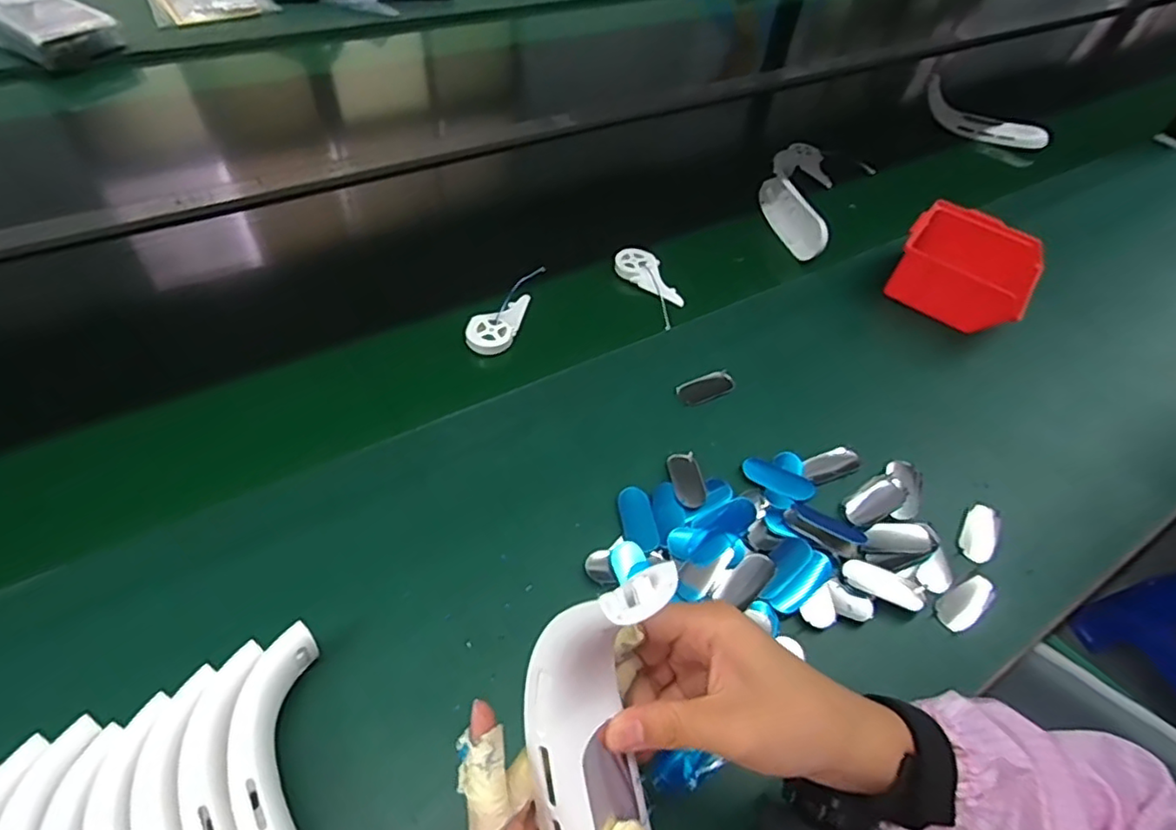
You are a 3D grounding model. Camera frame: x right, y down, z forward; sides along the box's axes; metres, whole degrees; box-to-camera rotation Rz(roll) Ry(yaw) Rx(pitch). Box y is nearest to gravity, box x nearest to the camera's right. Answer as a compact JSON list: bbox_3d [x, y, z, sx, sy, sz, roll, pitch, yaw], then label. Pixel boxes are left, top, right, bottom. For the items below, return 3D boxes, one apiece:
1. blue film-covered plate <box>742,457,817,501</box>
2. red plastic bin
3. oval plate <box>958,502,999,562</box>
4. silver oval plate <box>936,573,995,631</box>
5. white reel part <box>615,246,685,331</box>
[{"bbox_3d":[0.158,0.053,0.515,0.060,0.004,0.026,27,52,16],"label":"blue film-covered plate"},{"bbox_3d":[0.413,-0.159,0.682,0.136,0.067,0.119,33,56,19],"label":"red plastic bin"},{"bbox_3d":[0.317,0.095,0.500,0.025,0.006,0.058,31,53,19],"label":"oval plate"},{"bbox_3d":[0.283,0.142,0.464,0.057,0.013,0.023,-22,51,-22],"label":"silver oval plate"},{"bbox_3d":[0.072,-0.142,0.678,0.045,0.014,0.119,-22,63,-22],"label":"white reel part"}]

